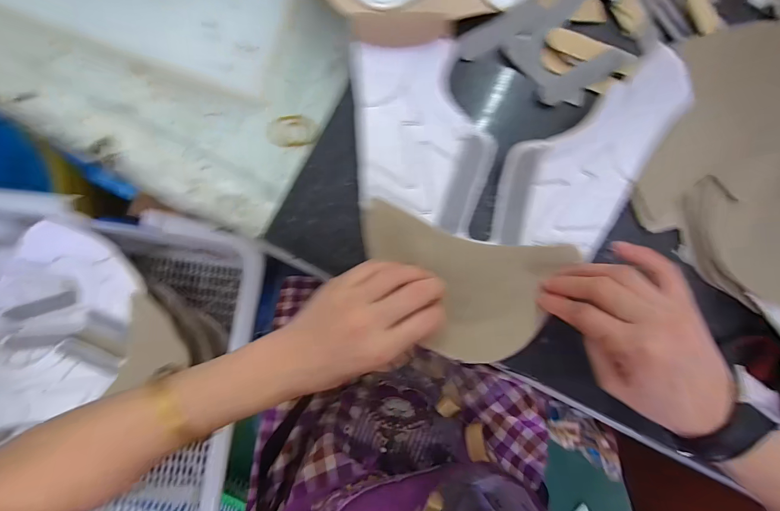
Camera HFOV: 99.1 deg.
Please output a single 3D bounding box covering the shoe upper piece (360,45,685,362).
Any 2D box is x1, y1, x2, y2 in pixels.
[{"bbox_3d":[0.103,-0.045,0.261,0.246,0.024,0.232,-3,91,-4],"label":"shoe upper piece"}]

